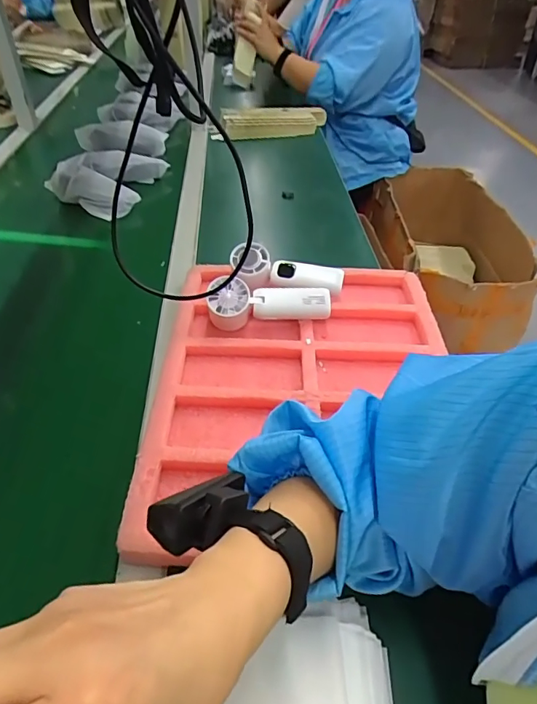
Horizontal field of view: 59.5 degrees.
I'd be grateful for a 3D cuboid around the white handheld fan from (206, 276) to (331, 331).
[{"bbox_3d":[0.002,-0.060,0.600,0.156,0.059,0.042,-4,43,-5],"label":"white handheld fan"}]

